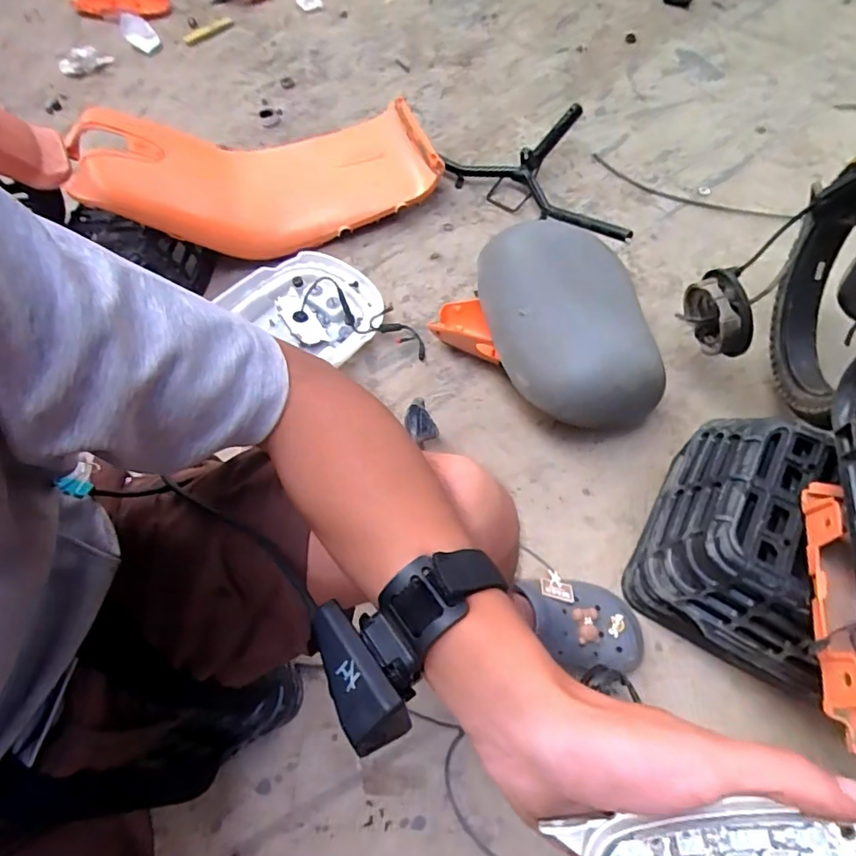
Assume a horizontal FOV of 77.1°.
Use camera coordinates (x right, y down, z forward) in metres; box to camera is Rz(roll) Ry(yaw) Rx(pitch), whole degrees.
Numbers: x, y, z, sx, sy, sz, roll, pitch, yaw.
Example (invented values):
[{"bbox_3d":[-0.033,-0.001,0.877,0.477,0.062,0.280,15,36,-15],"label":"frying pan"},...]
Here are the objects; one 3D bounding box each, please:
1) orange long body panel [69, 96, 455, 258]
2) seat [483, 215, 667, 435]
[{"bbox_3d":[-0.292,-0.491,0.994,0.615,0.186,0.261,-11,64,-1],"label":"orange long body panel"},{"bbox_3d":[0.202,-0.165,0.830,0.213,0.111,0.343,-15,64,-3],"label":"seat"}]

